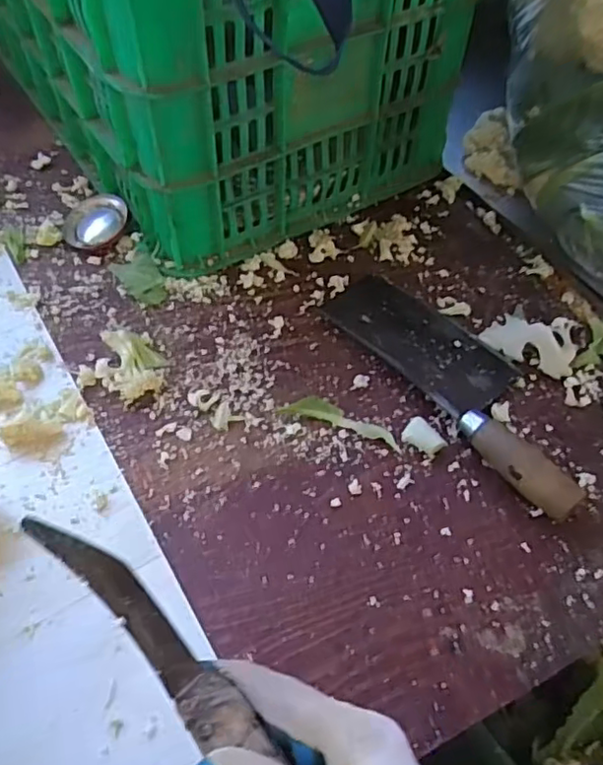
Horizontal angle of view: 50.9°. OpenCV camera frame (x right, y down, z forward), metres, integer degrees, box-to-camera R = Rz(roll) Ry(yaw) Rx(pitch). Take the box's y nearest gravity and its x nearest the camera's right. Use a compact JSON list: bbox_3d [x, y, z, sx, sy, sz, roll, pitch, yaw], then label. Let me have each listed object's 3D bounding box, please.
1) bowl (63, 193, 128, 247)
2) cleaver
[{"bbox_3d":[-0.202,-0.160,0.623,0.064,0.015,0.064,-22,63,-5],"label":"bowl"},{"bbox_3d":[0.134,-0.011,0.520,0.091,0.034,0.268,-32,63,-21],"label":"cleaver"}]

